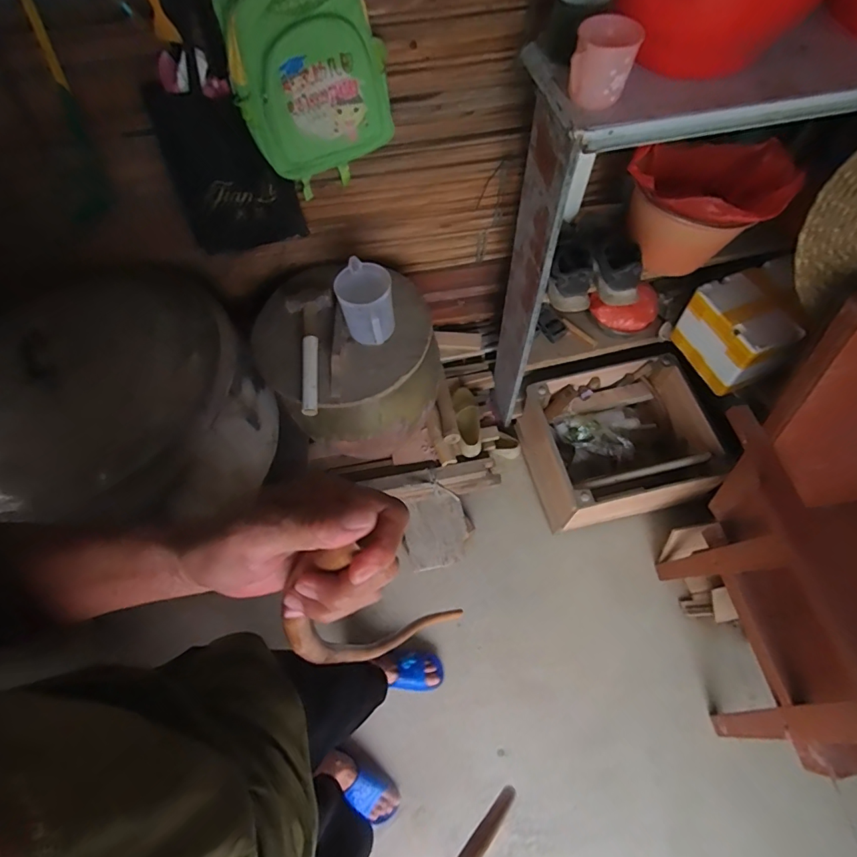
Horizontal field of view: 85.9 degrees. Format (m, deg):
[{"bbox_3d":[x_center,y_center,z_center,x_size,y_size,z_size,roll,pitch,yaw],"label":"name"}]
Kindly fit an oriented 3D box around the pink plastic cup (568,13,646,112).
[{"bbox_3d":[0.269,-0.560,0.712,0.089,0.092,0.086,0,63,1],"label":"pink plastic cup"}]

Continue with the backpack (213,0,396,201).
[{"bbox_3d":[-0.204,-0.614,0.821,0.255,0.349,0.069,-13,63,-6],"label":"backpack"}]

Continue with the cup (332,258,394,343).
[{"bbox_3d":[-0.142,-0.278,1.066,0.118,0.144,0.166,-12,63,-5],"label":"cup"}]

